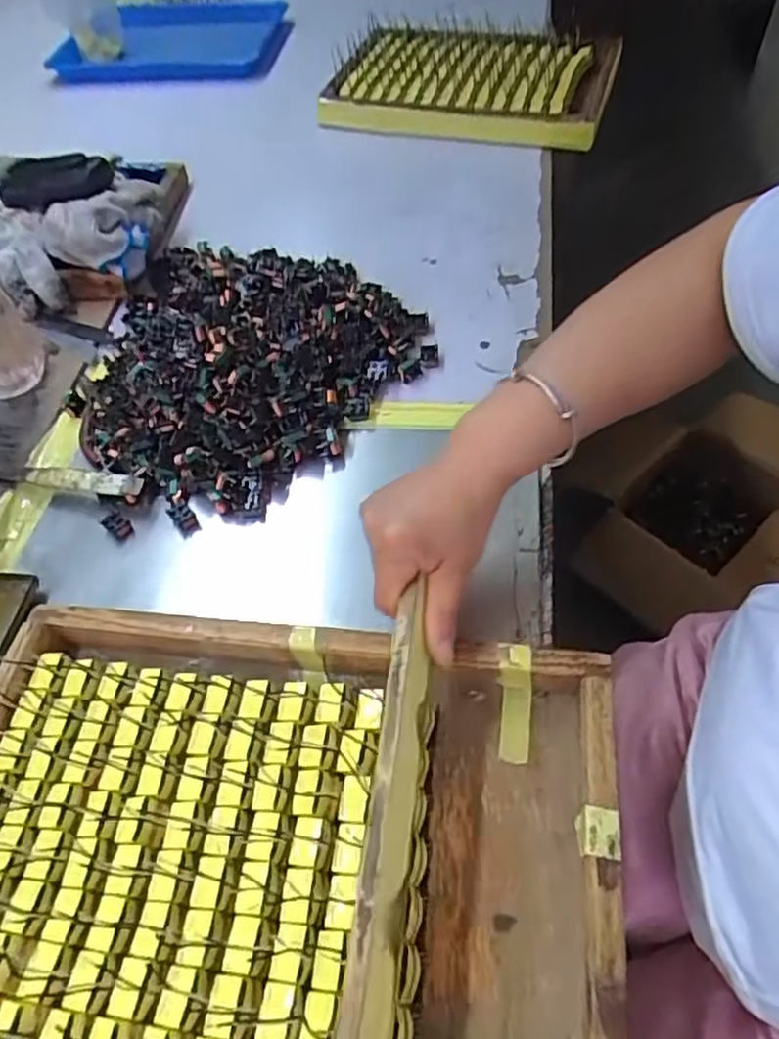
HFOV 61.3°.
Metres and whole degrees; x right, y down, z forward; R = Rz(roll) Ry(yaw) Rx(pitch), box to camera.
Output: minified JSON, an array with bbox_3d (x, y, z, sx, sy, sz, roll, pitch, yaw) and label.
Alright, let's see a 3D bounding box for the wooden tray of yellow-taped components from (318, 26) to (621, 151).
[{"bbox_3d":[0.103,-0.546,0.815,0.323,0.044,0.224,13,55,11],"label":"wooden tray of yellow-taped components"}]

